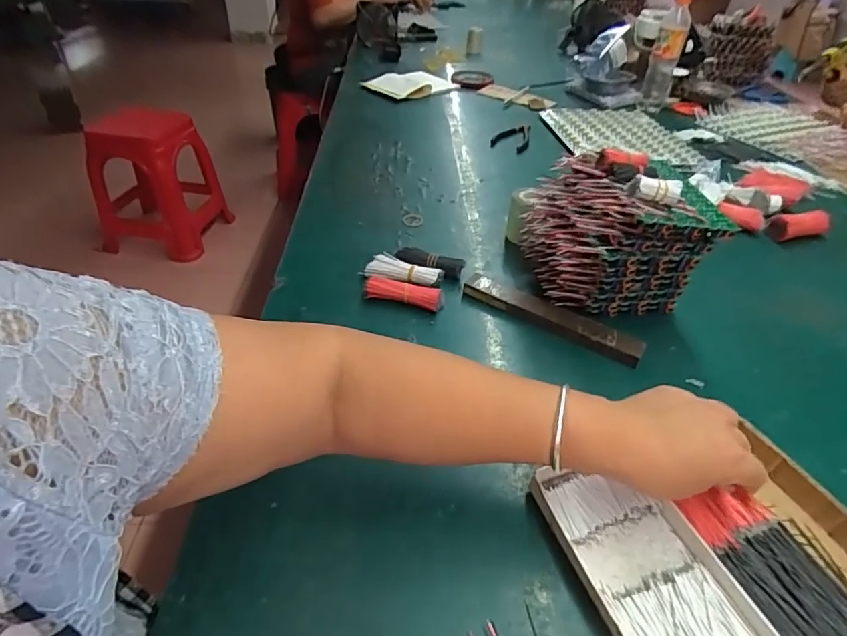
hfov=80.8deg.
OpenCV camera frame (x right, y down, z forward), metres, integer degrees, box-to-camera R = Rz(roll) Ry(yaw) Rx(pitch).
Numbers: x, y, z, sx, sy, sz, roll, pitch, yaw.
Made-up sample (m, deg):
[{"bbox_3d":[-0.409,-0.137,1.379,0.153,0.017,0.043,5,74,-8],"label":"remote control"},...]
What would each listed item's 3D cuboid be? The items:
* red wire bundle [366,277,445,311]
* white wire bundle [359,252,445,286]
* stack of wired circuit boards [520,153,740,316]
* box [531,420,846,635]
[{"bbox_3d":[-0.023,-0.027,0.578,0.091,0.024,0.021,9,40,8],"label":"red wire bundle"},{"bbox_3d":[-0.025,-0.054,0.616,0.096,0.026,0.032,14,41,13],"label":"white wire bundle"},{"bbox_3d":[0.212,-0.094,0.567,0.151,0.146,0.157,-4,40,-8],"label":"stack of wired circuit boards"},{"bbox_3d":[0.211,0.171,0.350,0.209,0.021,0.178,-9,41,-13],"label":"box"}]

